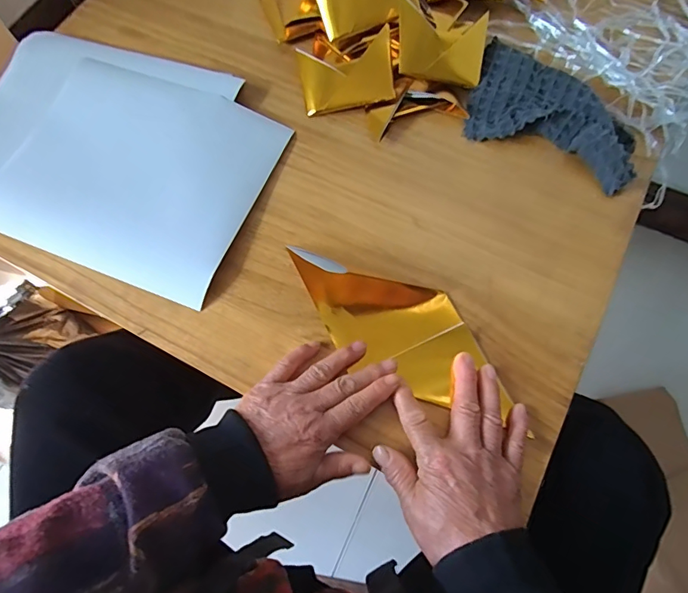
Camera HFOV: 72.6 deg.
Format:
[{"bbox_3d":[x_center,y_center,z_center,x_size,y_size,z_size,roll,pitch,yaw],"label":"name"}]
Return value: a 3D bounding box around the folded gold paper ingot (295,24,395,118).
[{"bbox_3d":[0.001,-0.233,0.492,0.100,0.023,0.073,-8,92,14],"label":"folded gold paper ingot"}]

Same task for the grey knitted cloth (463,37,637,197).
[{"bbox_3d":[0.216,-0.190,0.481,0.180,0.024,0.115,27,72,11],"label":"grey knitted cloth"}]

